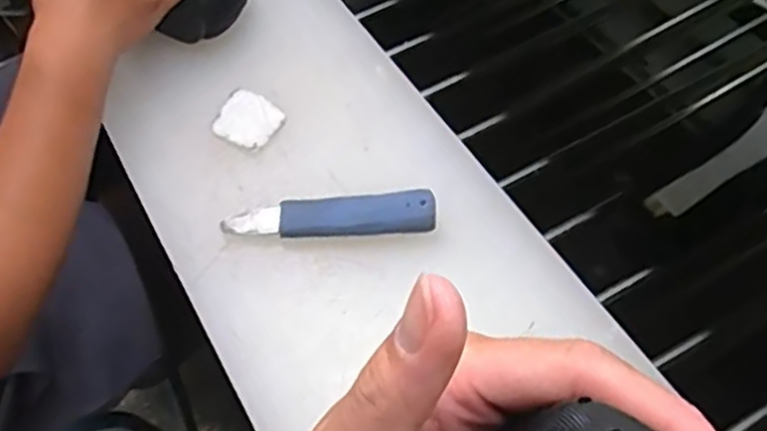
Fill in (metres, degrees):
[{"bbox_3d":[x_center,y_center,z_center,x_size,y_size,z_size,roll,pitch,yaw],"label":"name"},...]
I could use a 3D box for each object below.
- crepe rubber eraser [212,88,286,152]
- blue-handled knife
[{"bbox_3d":[-0.112,-0.080,0.591,0.053,0.008,0.051,23,60,19],"label":"crepe rubber eraser"},{"bbox_3d":[-0.039,0.002,0.525,0.154,0.022,0.028,-4,55,2],"label":"blue-handled knife"}]

